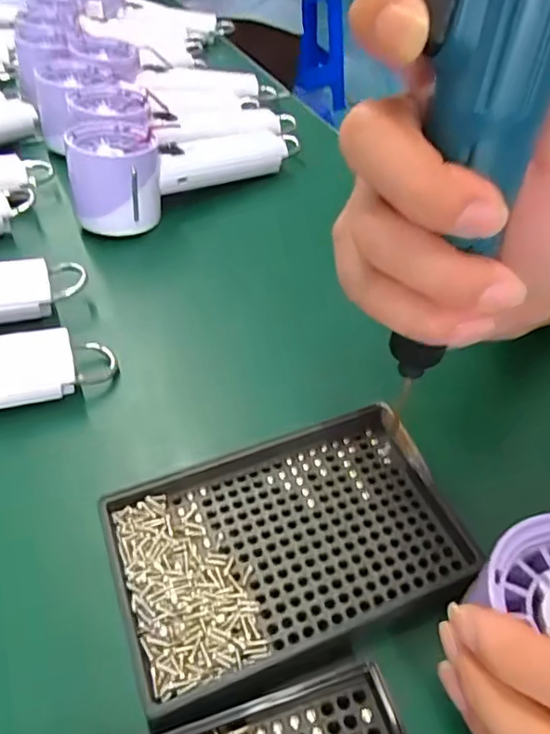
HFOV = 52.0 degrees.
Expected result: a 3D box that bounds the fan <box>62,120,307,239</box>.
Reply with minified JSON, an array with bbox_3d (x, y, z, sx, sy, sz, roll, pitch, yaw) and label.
[{"bbox_3d":[-0.061,-0.168,0.447,0.211,0.060,0.069,-28,53,-24],"label":"fan"}]

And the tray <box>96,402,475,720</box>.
[{"bbox_3d":[0.006,0.070,0.236,0.139,0.016,0.088,-17,49,-16],"label":"tray"}]

